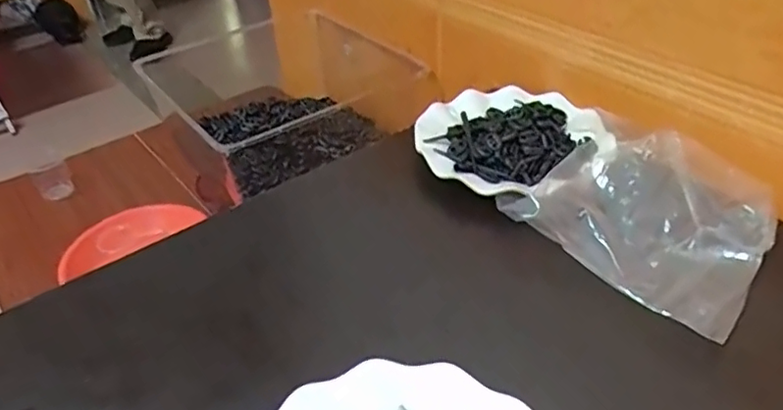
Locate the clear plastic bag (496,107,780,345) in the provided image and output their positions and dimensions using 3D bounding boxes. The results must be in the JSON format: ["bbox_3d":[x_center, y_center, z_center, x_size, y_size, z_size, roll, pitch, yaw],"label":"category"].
[{"bbox_3d":[0.211,-0.005,0.480,0.178,0.032,0.194,-29,45,-28],"label":"clear plastic bag"}]

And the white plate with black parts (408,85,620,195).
[{"bbox_3d":[0.116,-0.075,0.582,0.180,0.034,0.174,-20,42,-20],"label":"white plate with black parts"}]

